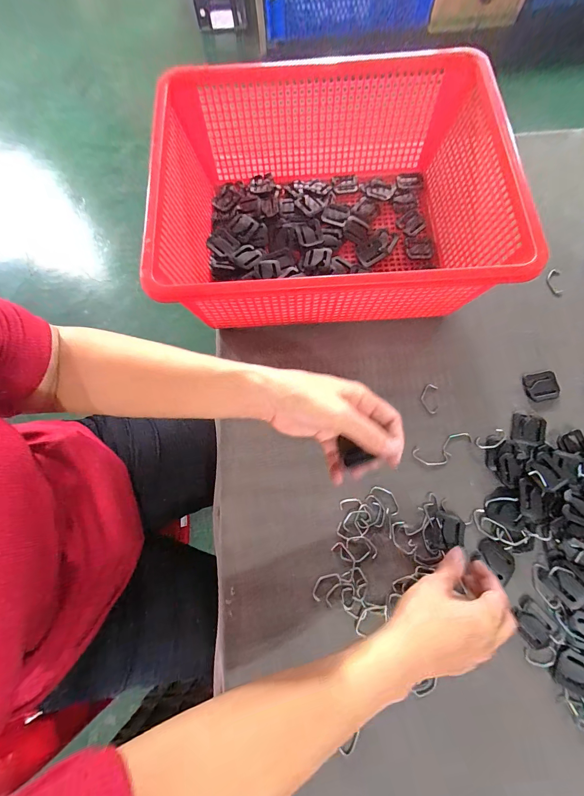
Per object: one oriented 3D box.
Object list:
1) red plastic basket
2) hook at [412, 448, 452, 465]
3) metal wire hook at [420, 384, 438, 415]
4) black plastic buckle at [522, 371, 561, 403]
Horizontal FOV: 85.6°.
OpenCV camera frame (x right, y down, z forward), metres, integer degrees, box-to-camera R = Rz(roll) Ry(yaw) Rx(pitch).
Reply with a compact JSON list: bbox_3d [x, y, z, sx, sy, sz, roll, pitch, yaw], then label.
[{"bbox_3d":[0.042,-0.235,0.383,0.367,0.131,0.316,-3,75,1],"label":"red plastic basket"},{"bbox_3d":[0.160,0.069,0.362,0.042,0.004,0.017,7,75,4],"label":"hook"},{"bbox_3d":[0.165,0.001,0.379,0.019,0.004,0.035,4,75,3],"label":"metal wire hook"},{"bbox_3d":[0.302,-0.014,0.380,0.040,0.004,0.035,-11,75,-1],"label":"black plastic buckle"}]

